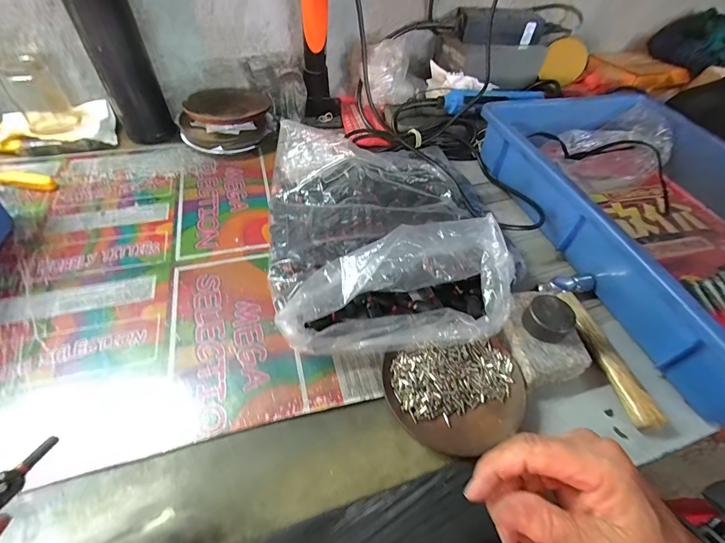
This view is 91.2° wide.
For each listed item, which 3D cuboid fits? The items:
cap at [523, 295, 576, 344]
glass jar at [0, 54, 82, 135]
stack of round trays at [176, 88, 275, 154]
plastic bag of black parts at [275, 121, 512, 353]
[{"bbox_3d":[0.161,0.044,0.310,0.042,0.024,0.036,-33,59,-27],"label":"cap"},{"bbox_3d":[-0.425,-0.234,0.467,0.058,0.085,0.058,2,50,-2],"label":"glass jar"},{"bbox_3d":[-0.196,-0.222,0.519,0.121,0.047,0.141,-1,50,-4],"label":"stack of round trays"},{"bbox_3d":[0.021,-0.052,0.380,0.233,0.068,0.281,-6,50,-9],"label":"plastic bag of black parts"}]

